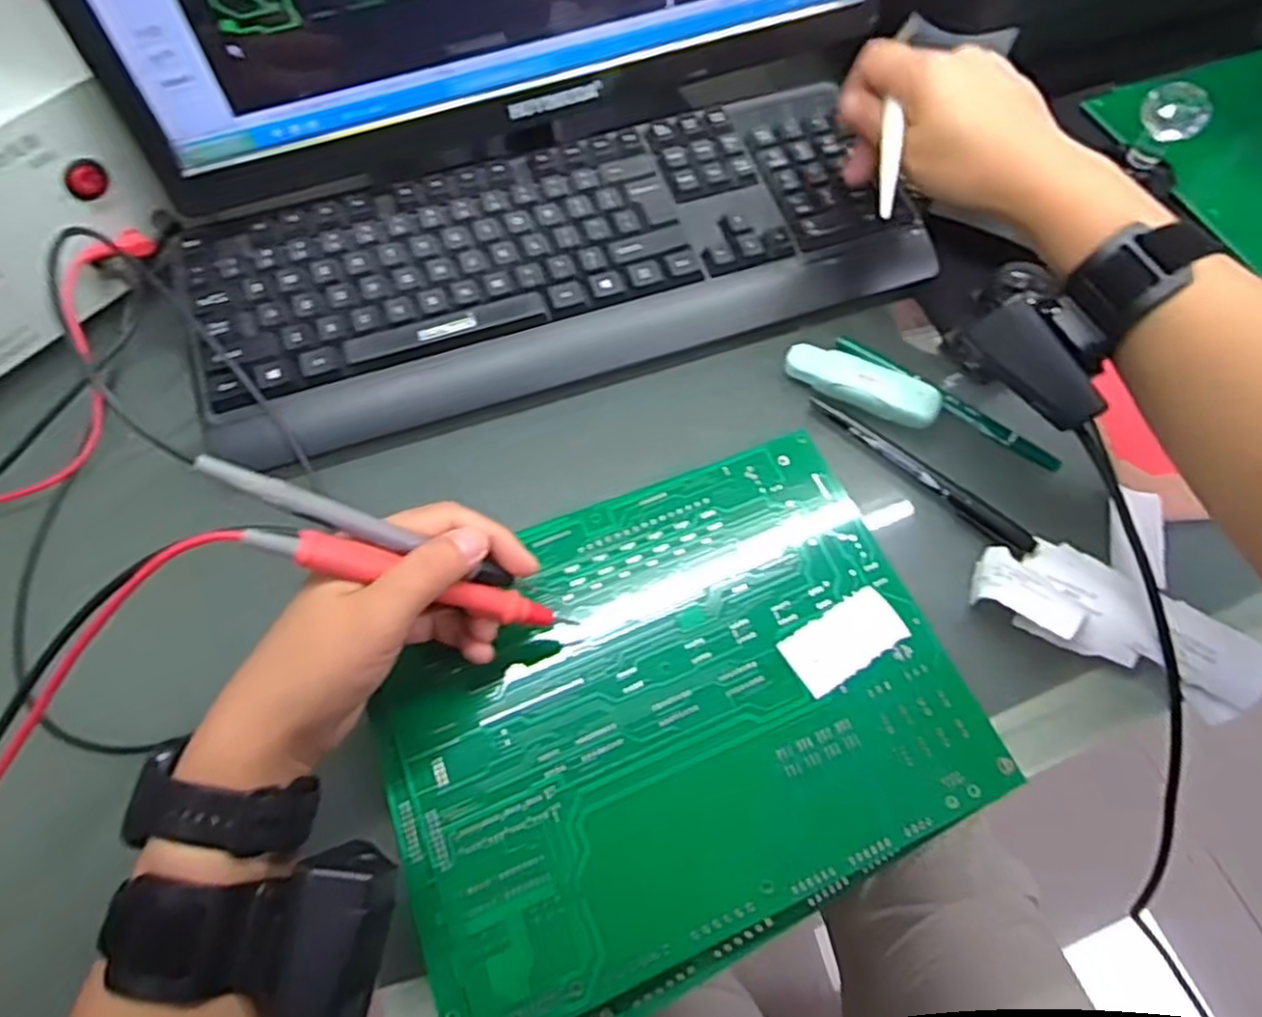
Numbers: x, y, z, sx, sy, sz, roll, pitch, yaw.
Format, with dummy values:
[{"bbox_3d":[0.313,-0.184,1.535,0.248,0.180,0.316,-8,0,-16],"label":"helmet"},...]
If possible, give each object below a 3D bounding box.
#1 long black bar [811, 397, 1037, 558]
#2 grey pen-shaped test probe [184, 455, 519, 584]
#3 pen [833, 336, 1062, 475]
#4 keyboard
[{"bbox_3d":[0.158,-0.021,0.417,0.139,0.008,0.011,40,69,17],"label":"long black bar"},{"bbox_3d":[-0.103,0.007,0.298,0.124,0.007,0.011,26,59,-32],"label":"grey pen-shaped test probe"},{"bbox_3d":[0.180,-0.062,0.433,0.139,0.013,0.014,34,68,14],"label":"pen"},{"bbox_3d":[-0.038,-0.150,0.461,0.430,0.039,0.156,-17,65,-10],"label":"keyboard"}]

